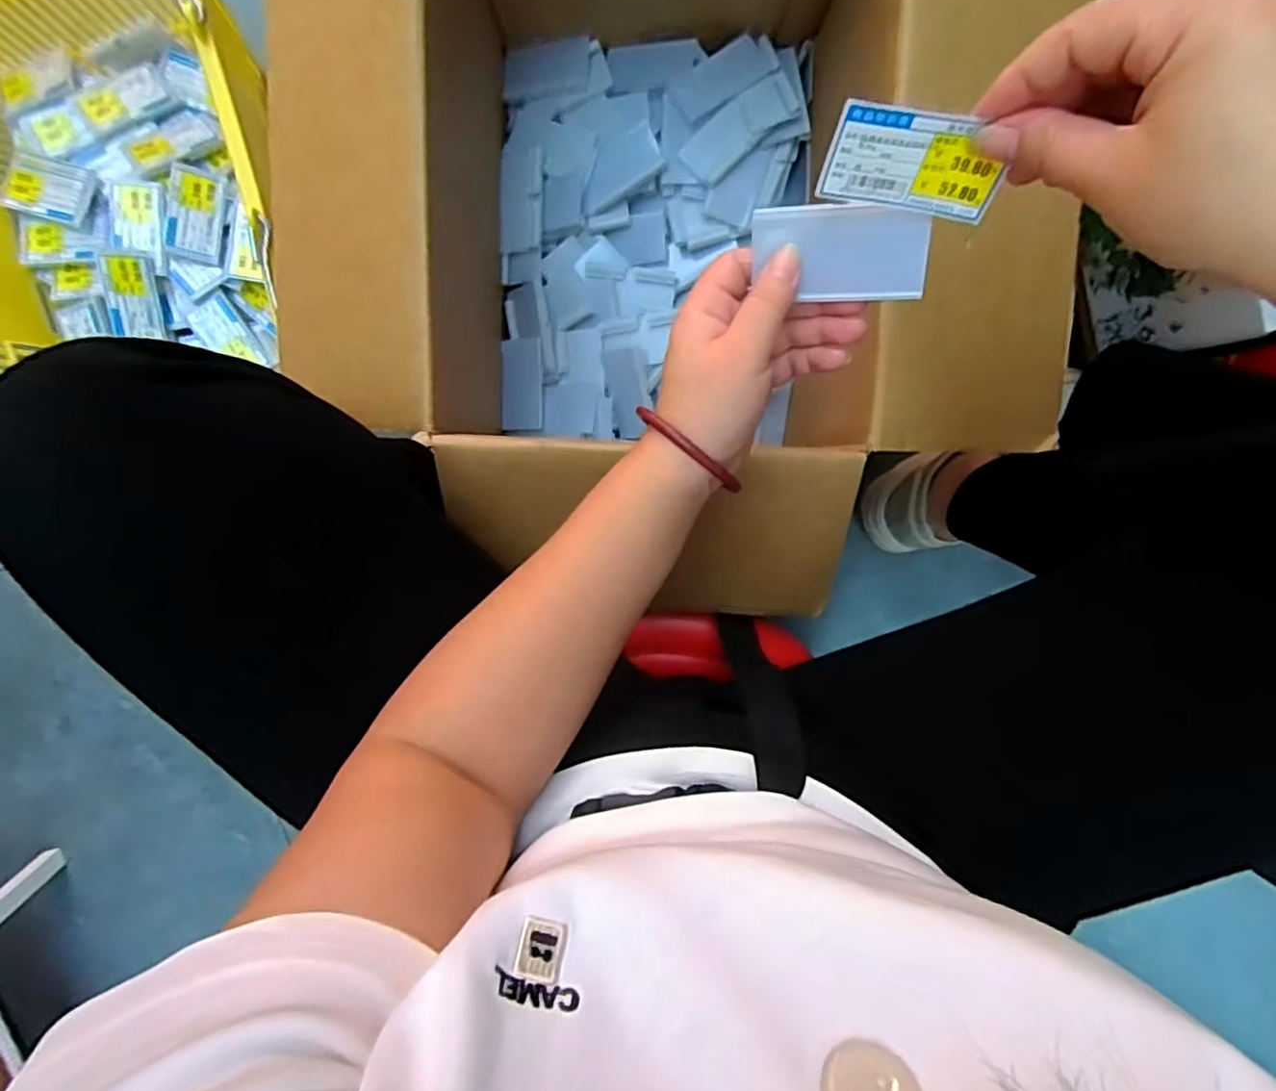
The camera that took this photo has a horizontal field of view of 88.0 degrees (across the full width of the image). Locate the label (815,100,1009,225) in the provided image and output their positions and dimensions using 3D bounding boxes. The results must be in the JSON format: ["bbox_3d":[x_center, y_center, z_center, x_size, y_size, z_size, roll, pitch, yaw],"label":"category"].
[{"bbox_3d":[0.115,-0.158,0.275,0.071,0.041,0.005,8,62,-1],"label":"label"}]

